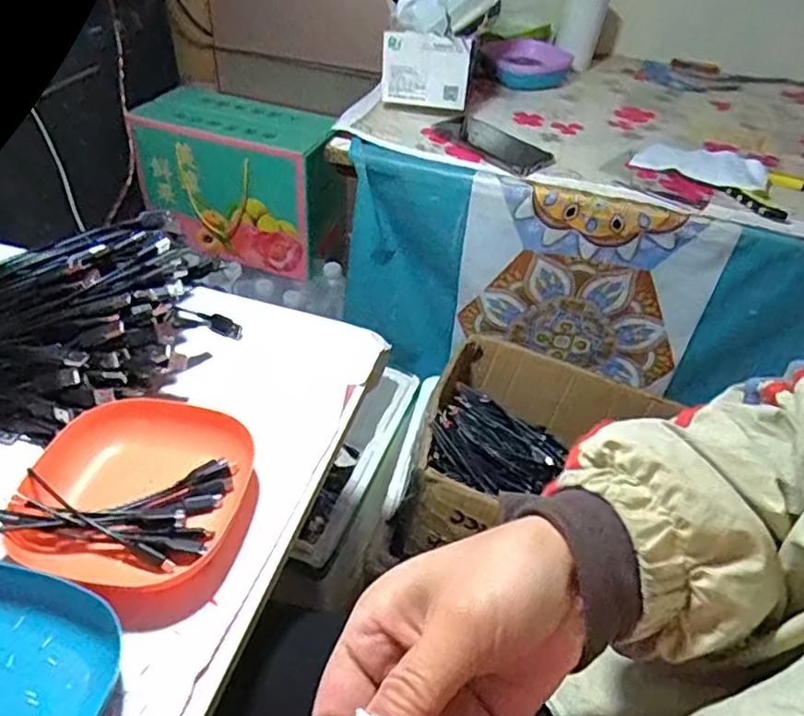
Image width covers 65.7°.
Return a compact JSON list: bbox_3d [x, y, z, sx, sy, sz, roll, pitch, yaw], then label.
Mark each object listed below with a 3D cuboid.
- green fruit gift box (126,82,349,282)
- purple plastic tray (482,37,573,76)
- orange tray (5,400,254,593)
[{"bbox_3d":[-0.269,-0.310,1.107,0.341,0.233,0.161,18,44,13],"label":"green fruit gift box"},{"bbox_3d":[0.205,-0.505,1.038,0.130,0.031,0.101,-19,48,-24],"label":"purple plastic tray"},{"bbox_3d":[-0.180,0.085,0.416,0.137,0.032,0.128,9,42,4],"label":"orange tray"}]

